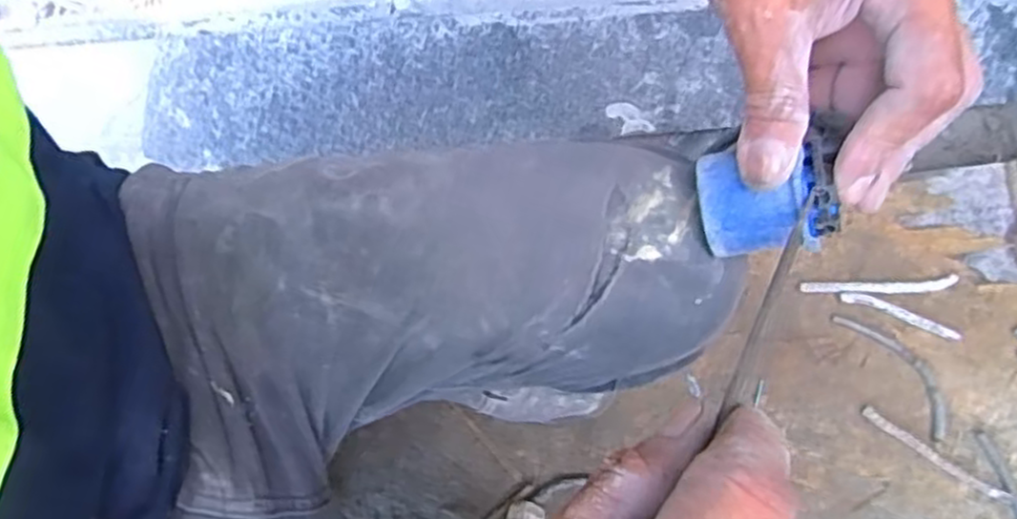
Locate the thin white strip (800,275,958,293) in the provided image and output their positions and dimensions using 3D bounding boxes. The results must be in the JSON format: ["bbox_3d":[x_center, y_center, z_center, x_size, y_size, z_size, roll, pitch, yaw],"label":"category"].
[{"bbox_3d":[0.403,0.029,0.790,0.165,0.011,0.017,-1,69,0],"label":"thin white strip"}]

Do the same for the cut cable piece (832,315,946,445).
[{"bbox_3d":[0.407,0.114,0.756,0.052,0.008,0.154,-26,58,-9],"label":"cut cable piece"}]

